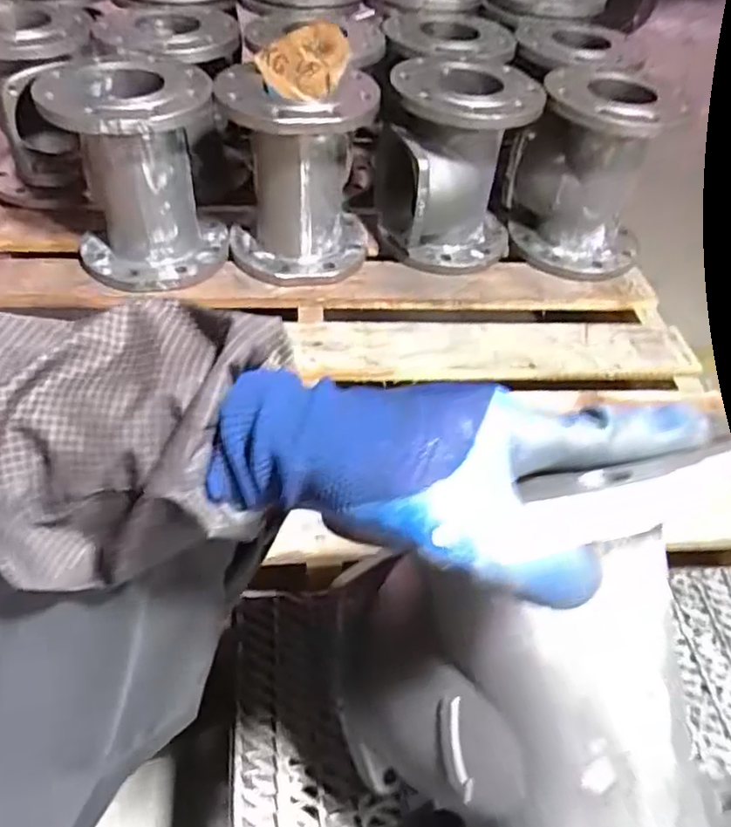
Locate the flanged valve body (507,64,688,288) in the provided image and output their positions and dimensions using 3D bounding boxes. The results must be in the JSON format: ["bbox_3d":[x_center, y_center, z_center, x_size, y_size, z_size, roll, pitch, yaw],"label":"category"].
[{"bbox_3d":[0.329,-0.356,0.966,0.220,0.253,0.179,18,49,11],"label":"flanged valve body"}]

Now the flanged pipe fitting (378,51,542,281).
[{"bbox_3d":[0.124,-0.362,0.953,0.213,0.247,0.195,10,47,4],"label":"flanged pipe fitting"}]

